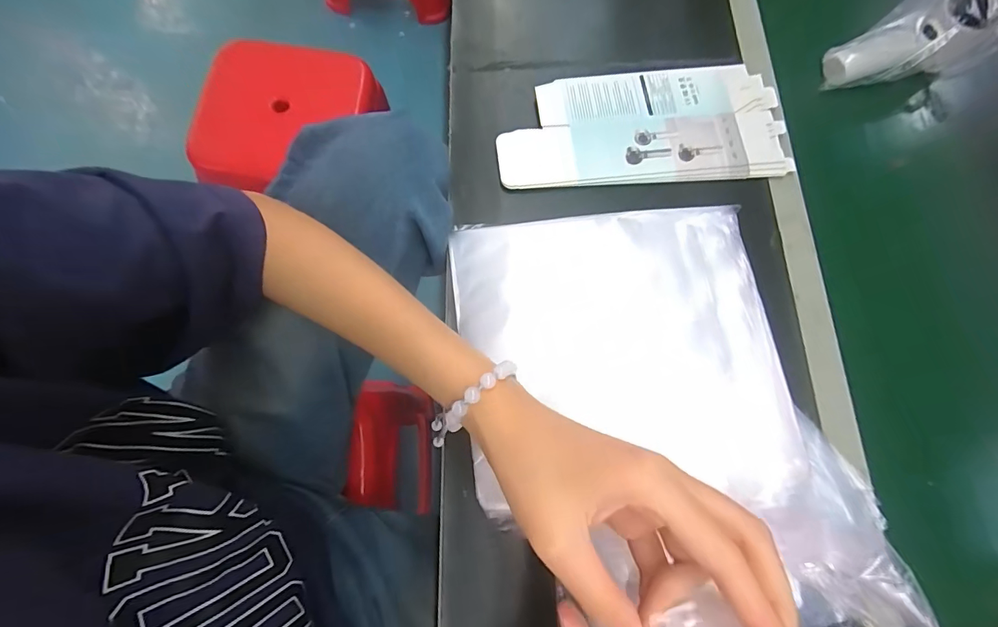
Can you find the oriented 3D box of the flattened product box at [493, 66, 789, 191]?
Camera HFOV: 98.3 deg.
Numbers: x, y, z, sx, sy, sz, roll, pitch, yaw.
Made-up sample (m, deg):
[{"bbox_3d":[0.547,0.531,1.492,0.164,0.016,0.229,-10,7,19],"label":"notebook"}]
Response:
[{"bbox_3d":[0.139,-0.187,0.426,0.277,0.008,0.123,-2,74,-5],"label":"flattened product box"}]

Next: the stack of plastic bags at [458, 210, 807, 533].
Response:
[{"bbox_3d":[0.097,0.027,0.346,0.254,0.025,0.234,-3,73,-2],"label":"stack of plastic bags"}]

